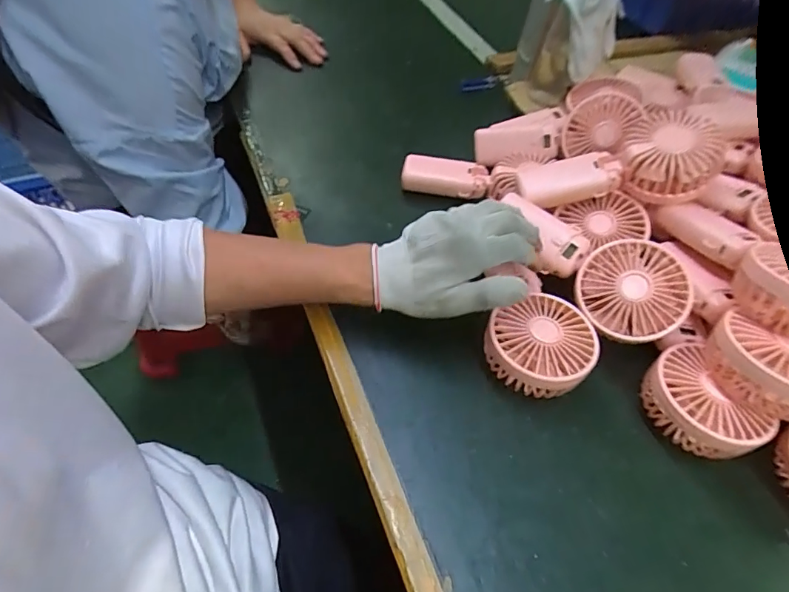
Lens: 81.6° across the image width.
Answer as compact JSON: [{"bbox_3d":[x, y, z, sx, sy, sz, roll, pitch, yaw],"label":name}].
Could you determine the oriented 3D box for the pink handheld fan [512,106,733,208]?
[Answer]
[{"bbox_3d":[0.210,-0.126,0.441,0.182,0.051,0.080,-10,53,13],"label":"pink handheld fan"}]

